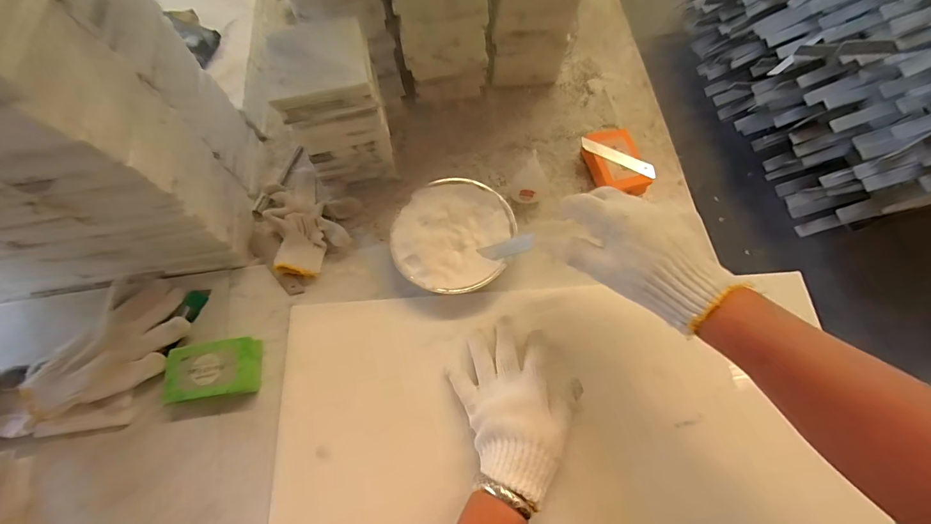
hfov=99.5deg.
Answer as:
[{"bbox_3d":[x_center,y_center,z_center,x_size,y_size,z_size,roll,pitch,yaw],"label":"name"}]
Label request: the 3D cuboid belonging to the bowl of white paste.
[{"bbox_3d":[-0.015,-0.029,0.484,0.134,0.056,0.141,0,69,0],"label":"bowl of white paste"}]

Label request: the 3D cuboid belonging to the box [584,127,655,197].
[{"bbox_3d":[0.203,-0.130,0.532,0.060,0.042,0.099,-17,70,-6],"label":"box"}]

